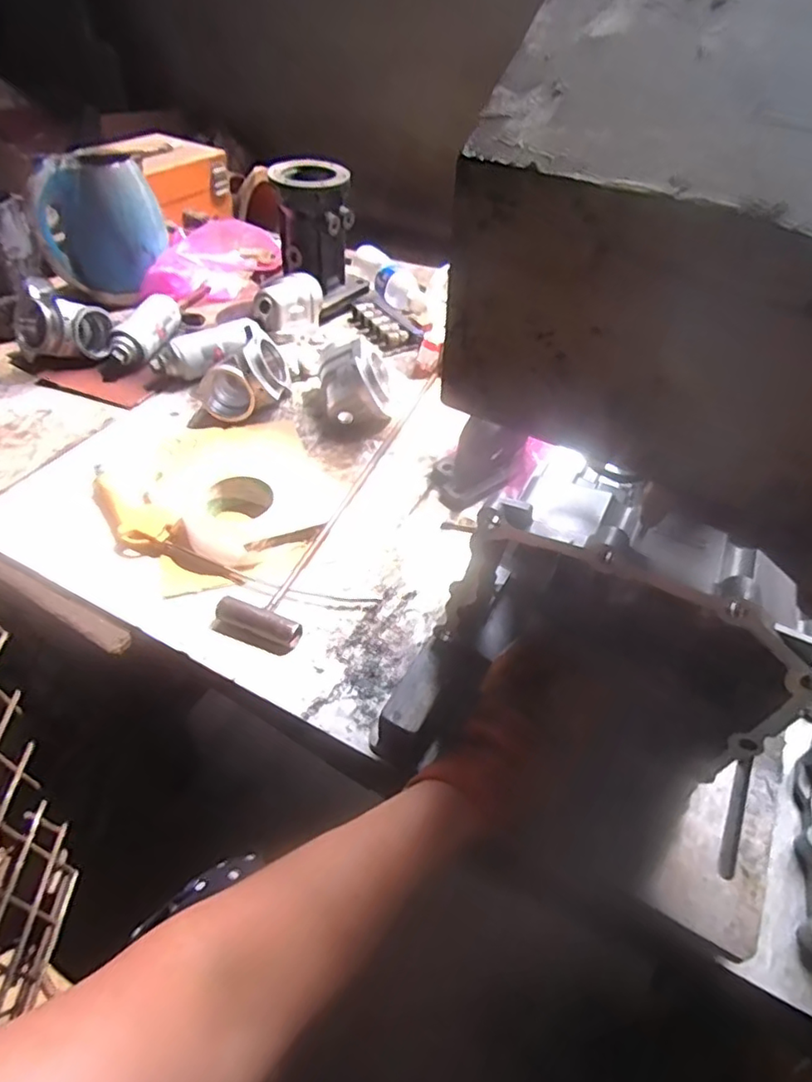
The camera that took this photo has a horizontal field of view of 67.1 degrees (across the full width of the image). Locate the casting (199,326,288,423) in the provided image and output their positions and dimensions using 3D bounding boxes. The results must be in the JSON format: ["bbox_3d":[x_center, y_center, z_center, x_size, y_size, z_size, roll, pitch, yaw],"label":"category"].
[{"bbox_3d":[-0.223,-0.226,0.841,0.123,0.089,0.093,-8,47,-12],"label":"casting"}]

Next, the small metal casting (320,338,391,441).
[{"bbox_3d":[-0.069,-0.211,0.833,0.096,0.088,0.122,-1,46,-5],"label":"small metal casting"}]

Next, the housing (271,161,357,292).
[{"bbox_3d":[-0.146,-0.525,1.020,0.104,0.168,0.114,2,45,-2],"label":"housing"}]

